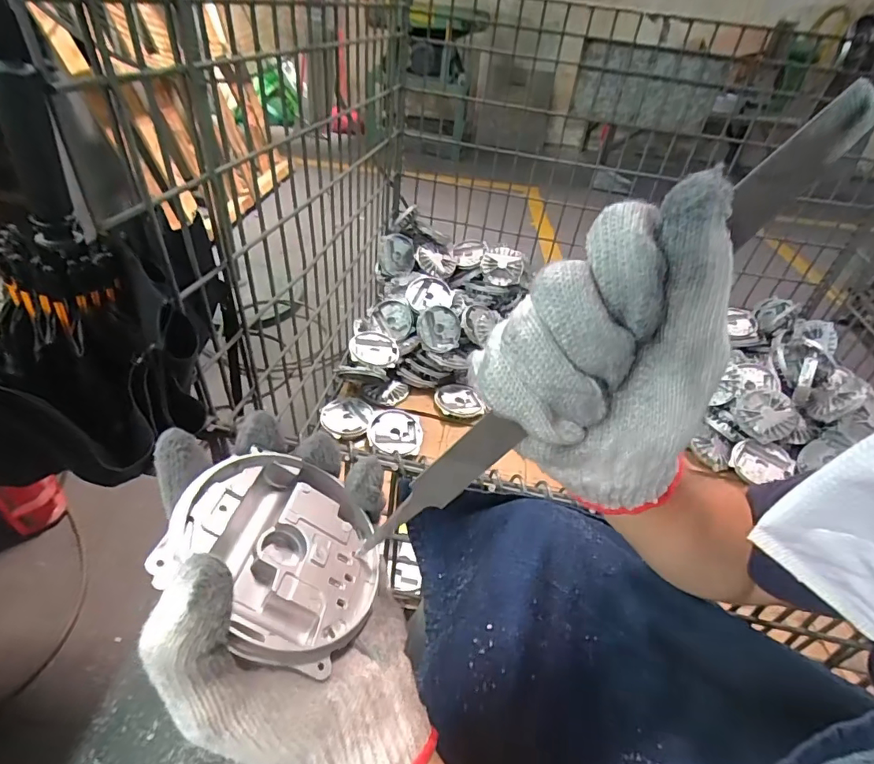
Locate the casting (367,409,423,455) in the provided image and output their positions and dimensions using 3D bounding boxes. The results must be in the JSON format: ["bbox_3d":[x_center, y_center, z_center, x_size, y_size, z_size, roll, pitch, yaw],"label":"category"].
[{"bbox_3d":[-0.084,0.098,0.963,0.104,0.019,0.106,4,40,-4],"label":"casting"}]

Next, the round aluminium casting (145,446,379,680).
[{"bbox_3d":[-0.083,0.089,0.249,0.103,0.023,0.101,31,31,-21],"label":"round aluminium casting"}]

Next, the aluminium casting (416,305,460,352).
[{"bbox_3d":[0.004,-0.122,1.105,0.100,0.104,0.028,-16,0,-15],"label":"aluminium casting"}]

